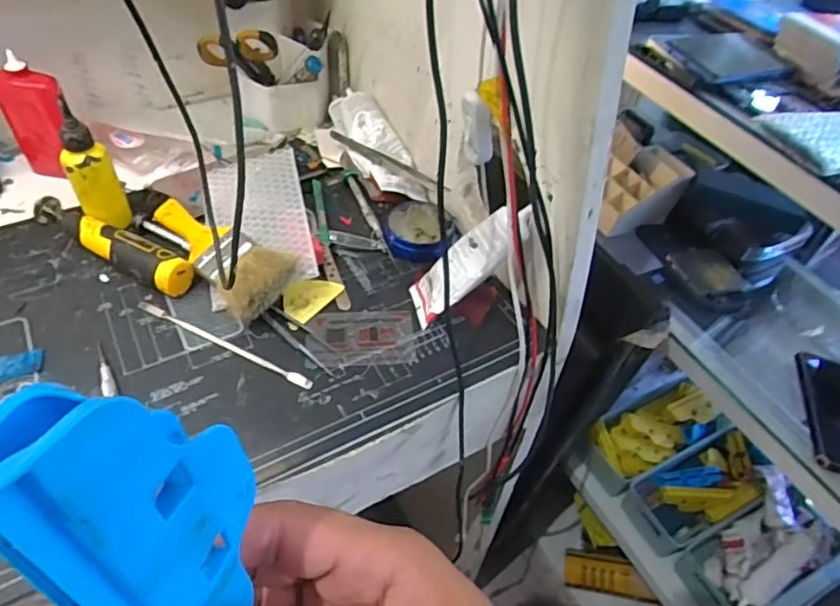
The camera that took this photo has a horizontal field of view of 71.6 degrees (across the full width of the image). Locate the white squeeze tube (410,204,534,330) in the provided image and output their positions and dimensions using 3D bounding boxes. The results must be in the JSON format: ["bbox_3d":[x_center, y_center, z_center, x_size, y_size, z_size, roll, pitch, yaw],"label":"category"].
[{"bbox_3d":[0.038,-0.030,0.451,0.021,0.129,0.040,25,43,-29],"label":"white squeeze tube"}]

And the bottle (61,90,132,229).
[{"bbox_3d":[-0.274,-0.112,0.481,0.034,0.103,0.027,-19,54,-19],"label":"bottle"}]

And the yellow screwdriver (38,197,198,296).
[{"bbox_3d":[-0.265,-0.050,0.494,0.166,0.032,0.029,26,53,16],"label":"yellow screwdriver"}]

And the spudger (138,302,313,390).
[{"bbox_3d":[-0.154,0.031,0.450,0.162,0.004,0.008,23,52,14],"label":"spudger"}]

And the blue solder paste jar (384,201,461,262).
[{"bbox_3d":[-0.002,-0.066,0.536,0.061,0.019,0.058,2,50,-3],"label":"blue solder paste jar"}]

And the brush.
[{"bbox_3d":[-0.169,-0.046,0.490,0.157,0.023,0.062,34,76,33],"label":"brush"}]

